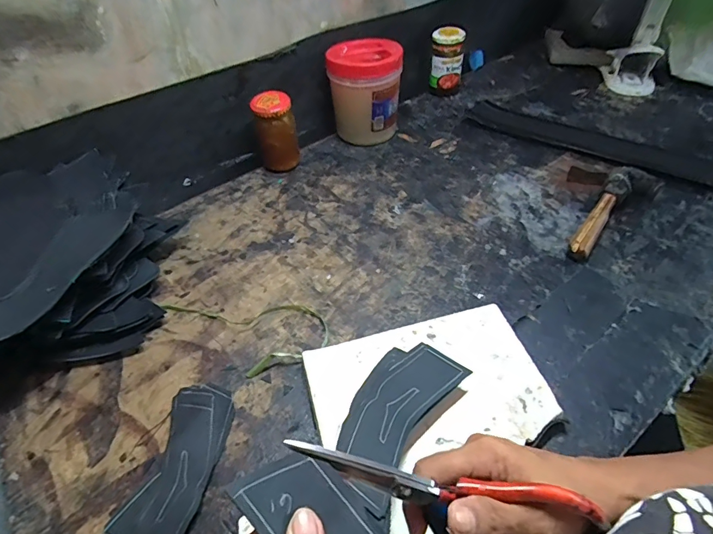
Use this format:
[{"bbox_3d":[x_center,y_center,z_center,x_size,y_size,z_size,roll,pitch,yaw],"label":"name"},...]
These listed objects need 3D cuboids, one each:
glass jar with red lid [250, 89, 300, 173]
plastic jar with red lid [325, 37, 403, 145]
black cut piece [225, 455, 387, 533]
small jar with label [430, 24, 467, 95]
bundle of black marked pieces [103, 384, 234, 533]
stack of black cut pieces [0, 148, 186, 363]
[{"bbox_3d":[-0.126,-0.212,0.666,0.063,0.116,0.065,-2,48,2],"label":"glass jar with red lid"},{"bbox_3d":[0.016,-0.292,0.711,0.118,0.142,0.103,-1,48,3],"label":"plastic jar with red lid"},{"bbox_3d":[-0.006,0.141,0.210,0.116,0.012,0.046,43,51,11],"label":"black cut piece"},{"bbox_3d":[0.172,-0.387,0.797,0.060,0.117,0.052,11,50,13],"label":"small jar with label"},{"bbox_3d":[-0.166,0.187,0.380,0.065,0.012,0.168,7,49,10],"label":"bundle of black marked pieces"},{"bbox_3d":[-0.347,-0.010,0.493,0.241,0.125,0.246,-37,56,-26],"label":"stack of black cut pieces"}]

